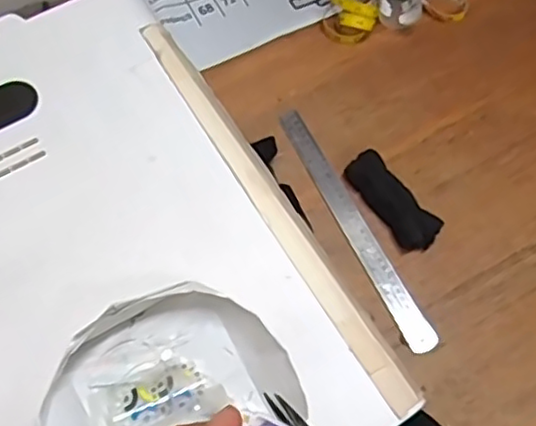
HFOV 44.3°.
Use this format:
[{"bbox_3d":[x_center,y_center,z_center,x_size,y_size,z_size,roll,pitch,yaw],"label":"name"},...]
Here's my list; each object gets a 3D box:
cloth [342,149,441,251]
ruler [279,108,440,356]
[{"bbox_3d":[0.145,-0.015,0.760,0.044,0.031,0.127,-31,71,-16],"label":"cloth"},{"bbox_3d":[0.096,0.012,0.758,0.033,0.004,0.324,-26,69,-9],"label":"ruler"}]

